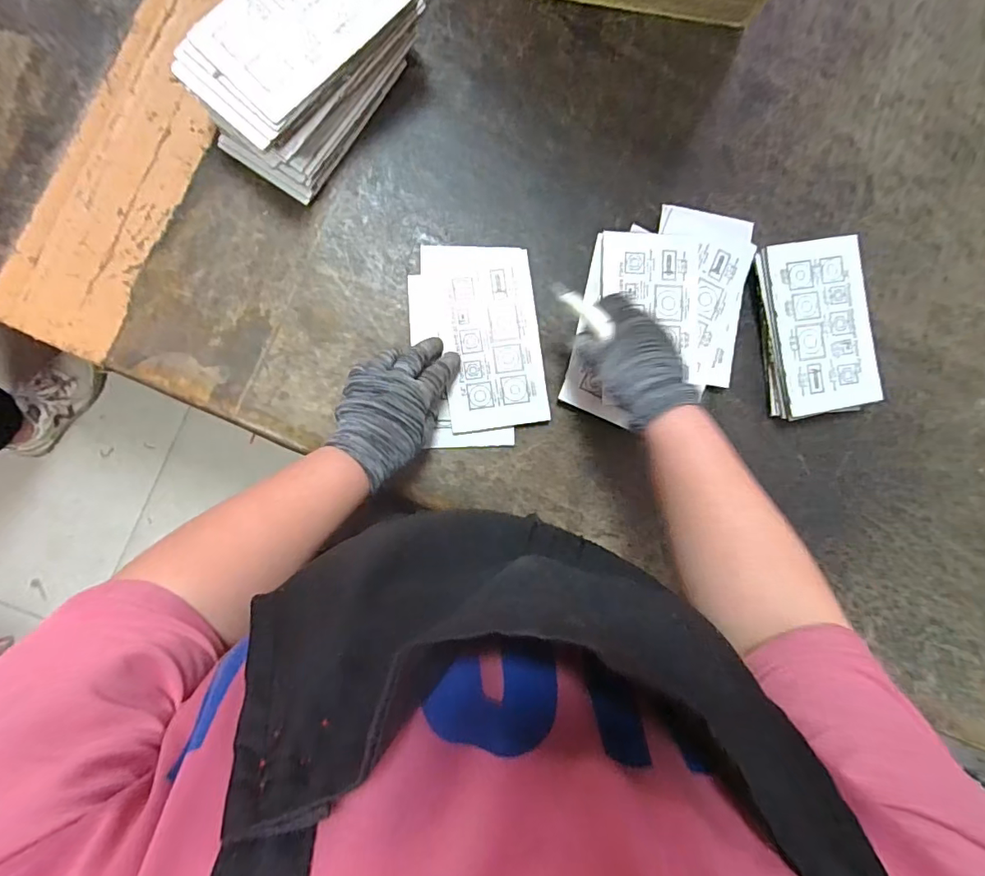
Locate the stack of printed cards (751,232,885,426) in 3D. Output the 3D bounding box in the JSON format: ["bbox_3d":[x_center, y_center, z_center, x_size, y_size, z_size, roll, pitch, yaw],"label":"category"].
[{"bbox_3d":[0.318,-0.109,0.498,0.100,0.029,0.169,-9,90,-6],"label":"stack of printed cards"}]

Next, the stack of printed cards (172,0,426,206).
[{"bbox_3d":[-0.152,-0.315,0.428,0.101,0.088,0.188,38,85,-4],"label":"stack of printed cards"}]

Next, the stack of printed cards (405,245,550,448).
[{"bbox_3d":[-0.013,-0.088,0.486,0.116,0.010,0.187,-8,90,-6],"label":"stack of printed cards"}]

